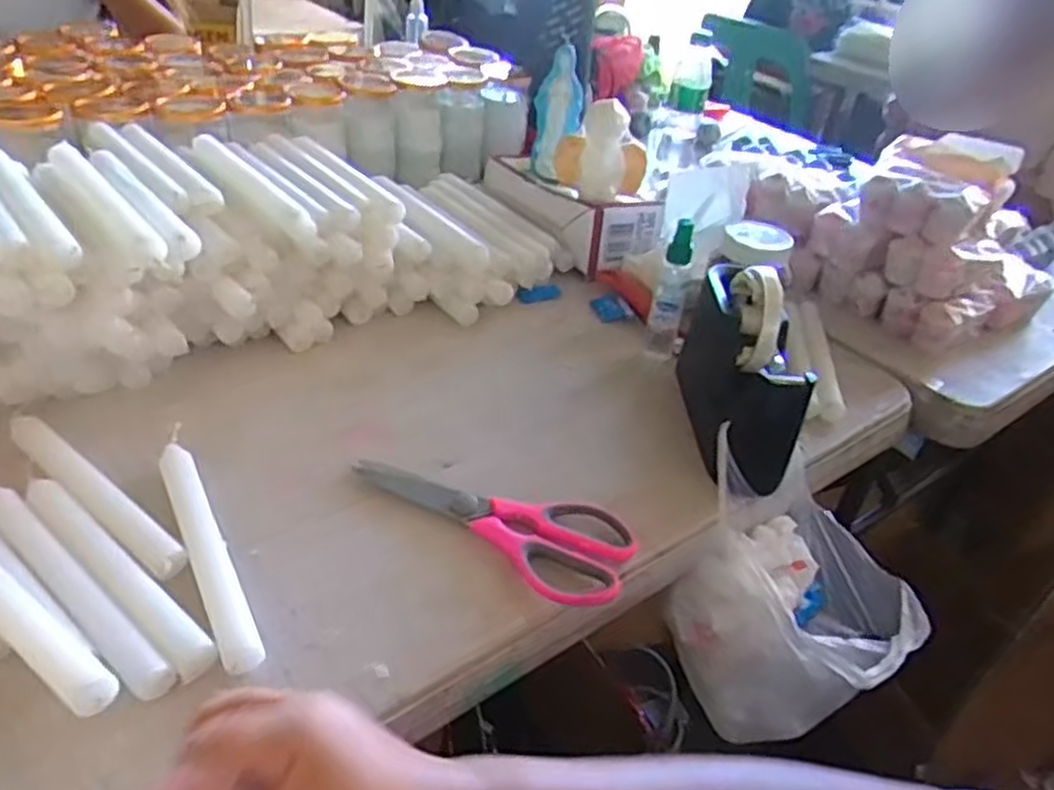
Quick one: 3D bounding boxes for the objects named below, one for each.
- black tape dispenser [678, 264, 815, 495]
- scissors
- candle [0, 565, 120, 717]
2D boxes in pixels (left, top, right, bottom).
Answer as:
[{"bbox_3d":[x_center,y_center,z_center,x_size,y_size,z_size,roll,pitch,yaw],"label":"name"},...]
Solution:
[{"bbox_3d":[0.172,-0.029,0.631,0.061,0.124,0.191,5,35,-4],"label":"black tape dispenser"},{"bbox_3d":[-0.021,0.077,0.546,0.206,0.016,0.082,26,39,25],"label":"scissors"},{"bbox_3d":[-0.288,0.112,0.426,0.203,0.027,0.024,27,40,26],"label":"candle"}]

